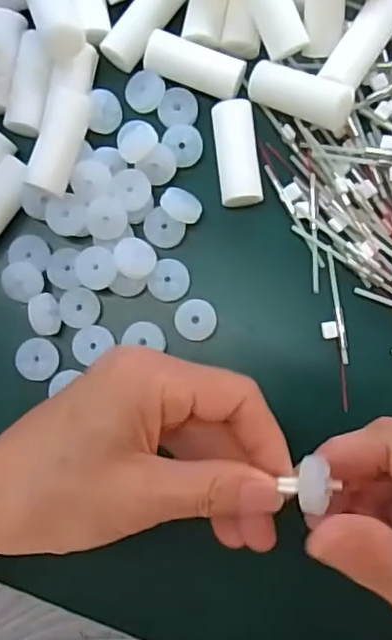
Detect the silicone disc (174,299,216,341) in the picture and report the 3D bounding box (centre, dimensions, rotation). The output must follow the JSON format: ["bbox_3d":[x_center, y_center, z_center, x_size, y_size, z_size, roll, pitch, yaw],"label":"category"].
[{"bbox_3d":[0.000,0.000,0.315,0.020,0.005,0.020,0,85,3],"label":"silicone disc"}]

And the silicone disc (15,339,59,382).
[{"bbox_3d":[-0.081,0.020,0.317,0.019,0.005,0.021,3,86,4],"label":"silicone disc"}]

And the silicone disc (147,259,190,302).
[{"bbox_3d":[-0.014,-0.020,0.317,0.019,0.004,0.021,29,88,5],"label":"silicone disc"}]

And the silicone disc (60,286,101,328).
[{"bbox_3d":[-0.060,-0.006,0.320,0.019,0.007,0.020,0,85,3],"label":"silicone disc"}]

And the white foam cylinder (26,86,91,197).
[{"bbox_3d":[-0.067,-0.088,0.307,0.018,0.023,0.051,17,87,5],"label":"white foam cylinder"}]

